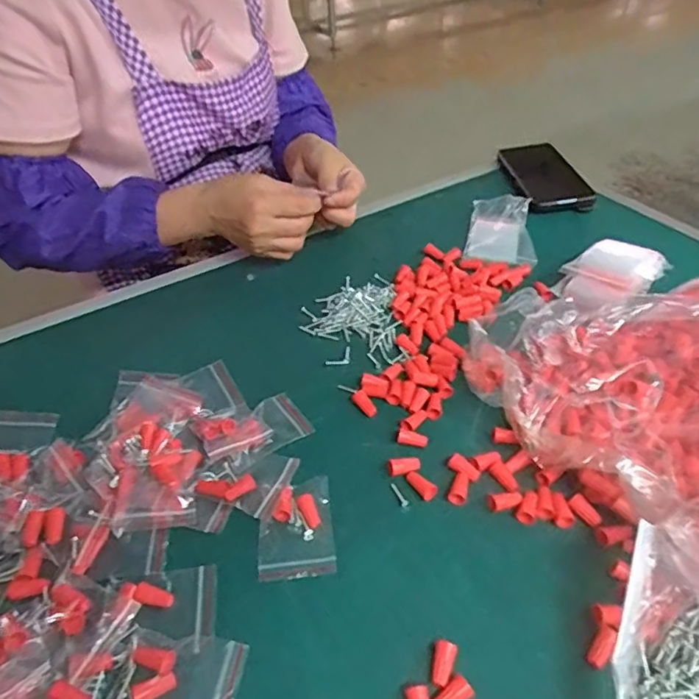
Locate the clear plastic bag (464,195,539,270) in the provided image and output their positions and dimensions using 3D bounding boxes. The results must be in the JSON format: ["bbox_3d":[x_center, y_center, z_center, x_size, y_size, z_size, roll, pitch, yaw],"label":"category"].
[{"bbox_3d":[0.174,-0.135,0.634,0.075,0.026,0.114,9,45,12],"label":"clear plastic bag"}]

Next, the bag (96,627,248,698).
[{"bbox_3d":[-0.100,0.186,0.315,0.073,0.009,0.048,5,44,8],"label":"bag"}]

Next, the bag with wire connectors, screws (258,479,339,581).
[{"bbox_3d":[-0.037,0.120,0.384,0.049,0.011,0.067,-6,43,-3],"label":"bag with wire connectors, screws"}]

